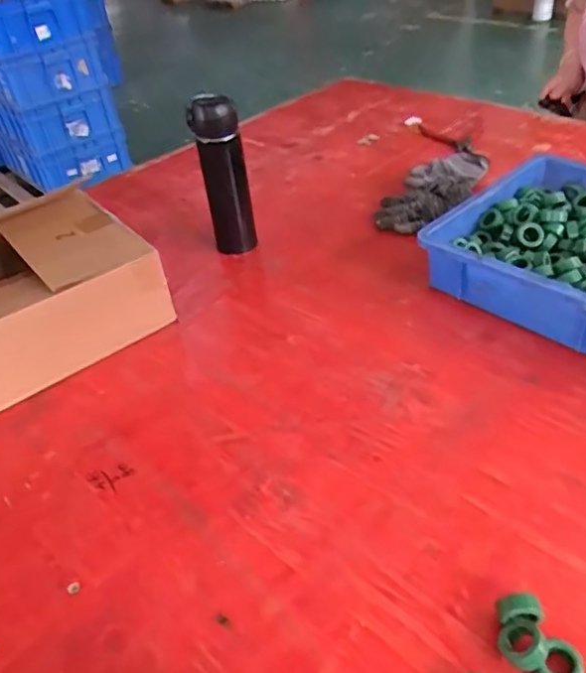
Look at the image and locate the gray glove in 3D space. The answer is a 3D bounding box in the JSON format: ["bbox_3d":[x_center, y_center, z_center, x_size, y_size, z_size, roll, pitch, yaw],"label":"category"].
[{"bbox_3d":[0.233,-0.238,0.936,0.103,0.034,0.270,24,49,32],"label":"gray glove"}]

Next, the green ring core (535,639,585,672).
[{"bbox_3d":[0.182,0.222,0.398,0.026,0.013,0.031,19,46,29],"label":"green ring core"}]

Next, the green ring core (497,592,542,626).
[{"bbox_3d":[0.160,0.198,0.421,0.029,0.032,0.016,-5,39,4],"label":"green ring core"}]

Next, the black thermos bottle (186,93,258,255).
[{"bbox_3d":[-0.097,-0.226,0.832,0.063,0.214,0.064,-9,39,-1],"label":"black thermos bottle"}]

